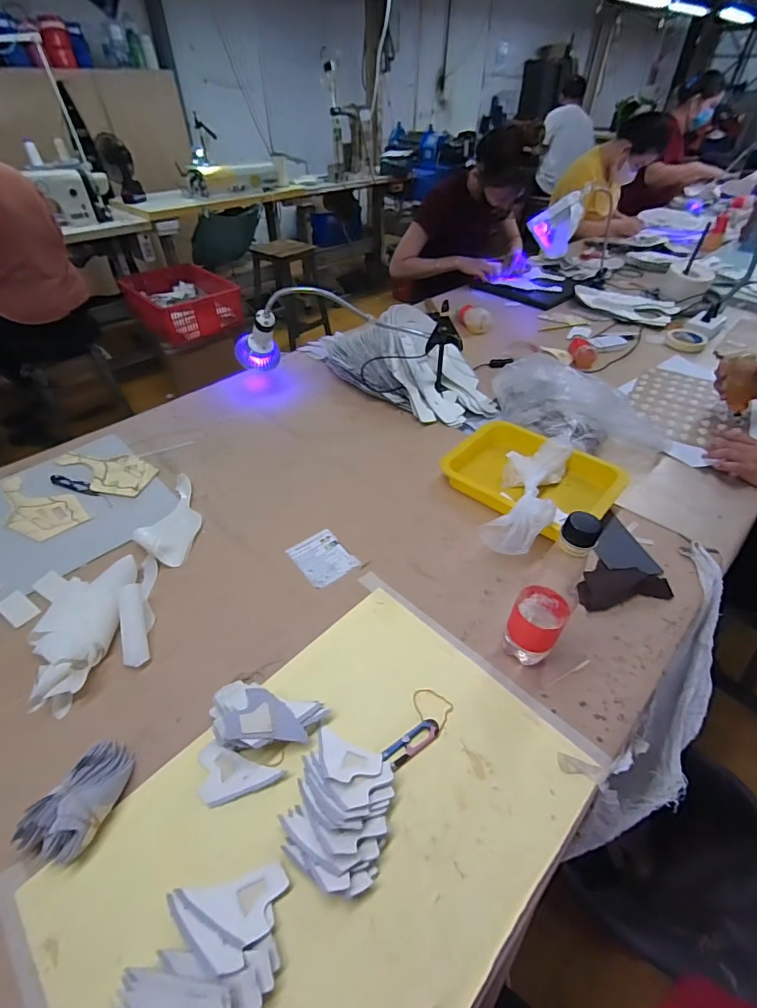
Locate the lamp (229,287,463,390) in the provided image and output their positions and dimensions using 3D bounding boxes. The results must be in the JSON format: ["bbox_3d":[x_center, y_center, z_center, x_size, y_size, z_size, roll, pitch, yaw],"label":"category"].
[{"bbox_3d":[-0.062,-0.307,0.864,0.425,0.223,0.093,-4,44,-4],"label":"lamp"}]

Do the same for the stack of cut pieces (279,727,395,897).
[{"bbox_3d":[-0.036,0.284,0.423,0.095,0.033,0.121,11,44,11],"label":"stack of cut pieces"}]

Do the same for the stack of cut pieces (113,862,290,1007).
[{"bbox_3d":[-0.135,0.358,0.343,0.102,0.040,0.144,15,45,15],"label":"stack of cut pieces"}]

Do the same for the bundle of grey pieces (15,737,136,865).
[{"bbox_3d":[-0.275,0.270,0.418,0.058,0.052,0.098,12,45,12],"label":"bundle of grey pieces"}]

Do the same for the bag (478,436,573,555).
[{"bbox_3d":[0.233,-0.022,0.704,0.096,0.071,0.274,20,47,19],"label":"bag"}]

